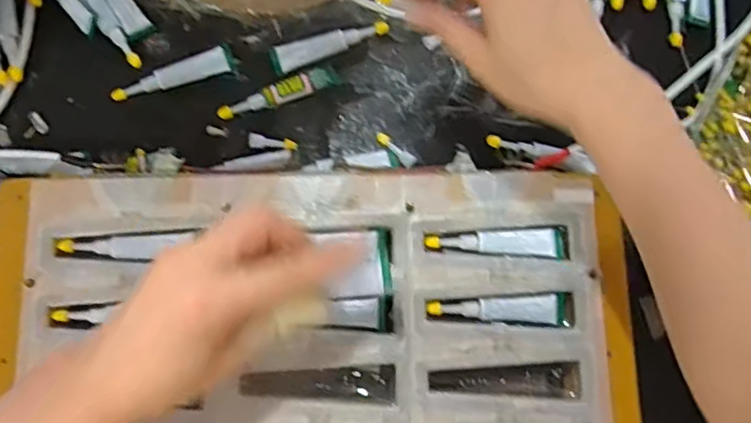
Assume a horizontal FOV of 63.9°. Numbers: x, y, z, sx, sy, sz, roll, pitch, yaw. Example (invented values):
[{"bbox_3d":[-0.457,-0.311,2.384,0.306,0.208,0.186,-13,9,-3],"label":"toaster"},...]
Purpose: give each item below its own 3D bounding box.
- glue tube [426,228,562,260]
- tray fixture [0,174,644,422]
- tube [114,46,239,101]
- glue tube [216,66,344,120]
[{"bbox_3d":[0.075,0.020,0.376,0.086,0.005,0.017,0,80,-2],"label":"glue tube"},{"bbox_3d":[-0.032,0.090,0.357,0.373,0.025,0.225,-1,75,-2],"label":"tray fixture"},{"bbox_3d":[-0.140,-0.094,0.419,0.084,0.014,0.016,-21,82,-6],"label":"tube"},{"bbox_3d":[-0.067,-0.082,0.420,0.084,0.012,0.019,-24,82,-6],"label":"glue tube"}]

